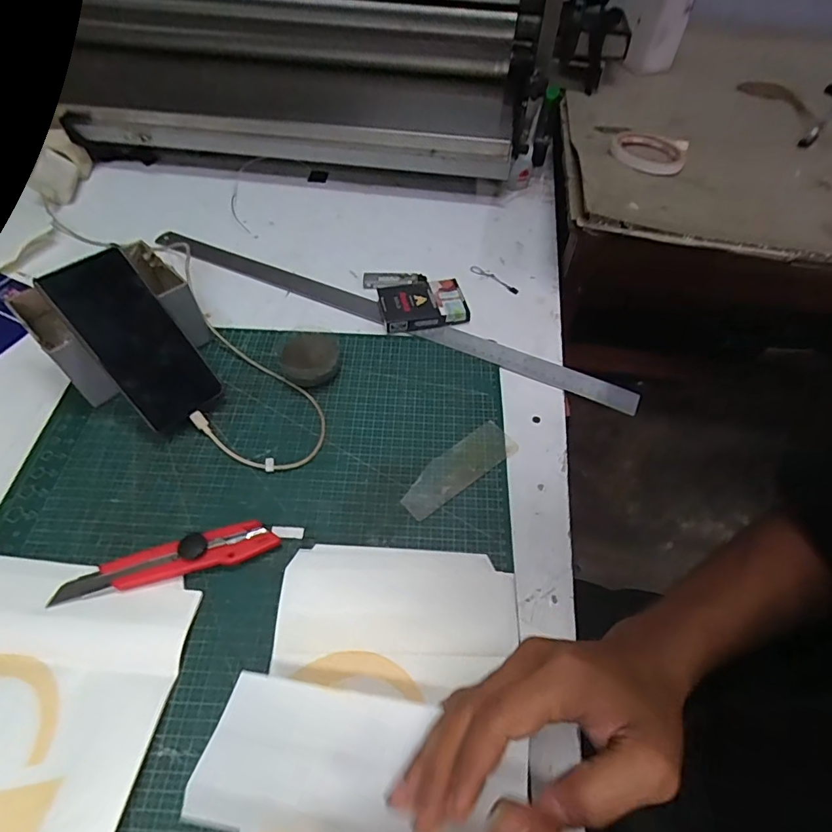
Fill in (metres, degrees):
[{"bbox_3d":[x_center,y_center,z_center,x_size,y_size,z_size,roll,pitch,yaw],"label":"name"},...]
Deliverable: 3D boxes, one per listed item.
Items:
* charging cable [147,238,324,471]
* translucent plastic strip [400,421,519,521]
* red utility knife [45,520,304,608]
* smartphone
[{"bbox_3d":[-0.212,-0.070,0.505,0.106,0.045,0.325,-35,62,-23],"label":"charging cable"},{"bbox_3d":[0.040,0.048,0.454,0.122,0.004,0.040,-32,61,-22],"label":"translucent plastic strip"},{"bbox_3d":[-0.187,0.114,0.392,0.182,0.021,0.030,-15,56,-12],"label":"red utility knife"},{"bbox_3d":[-0.256,-0.071,0.452,0.074,0.008,0.160,-40,106,-26],"label":"smartphone"}]

